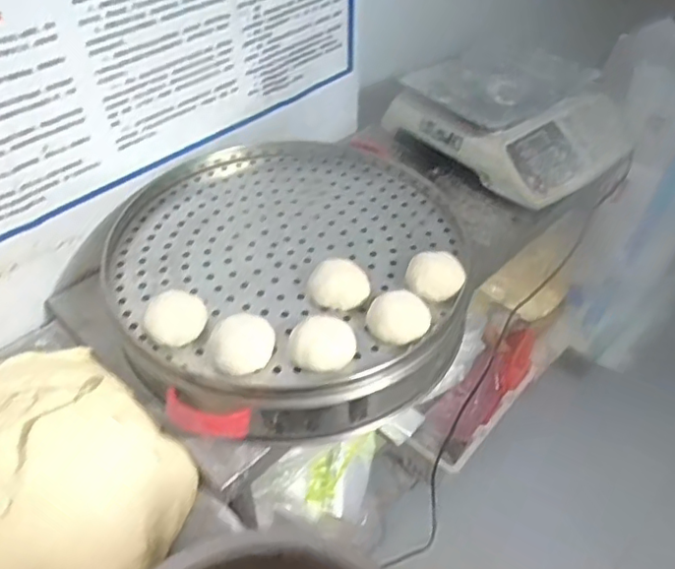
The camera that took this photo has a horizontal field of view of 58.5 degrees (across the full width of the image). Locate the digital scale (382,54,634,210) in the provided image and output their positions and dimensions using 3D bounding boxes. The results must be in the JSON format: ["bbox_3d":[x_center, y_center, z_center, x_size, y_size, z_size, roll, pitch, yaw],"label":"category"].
[{"bbox_3d":[0.336,-0.313,1.119,0.333,0.142,0.366,35,55,30],"label":"digital scale"}]

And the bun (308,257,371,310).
[{"bbox_3d":[0.001,0.001,0.745,0.076,0.044,0.059,0,46,0],"label":"bun"}]

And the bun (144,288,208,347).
[{"bbox_3d":[-0.188,0.041,0.705,0.068,0.036,0.064,0,46,0],"label":"bun"}]

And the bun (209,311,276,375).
[{"bbox_3d":[-0.109,0.064,0.681,0.065,0.038,0.071,0,46,0],"label":"bun"}]

